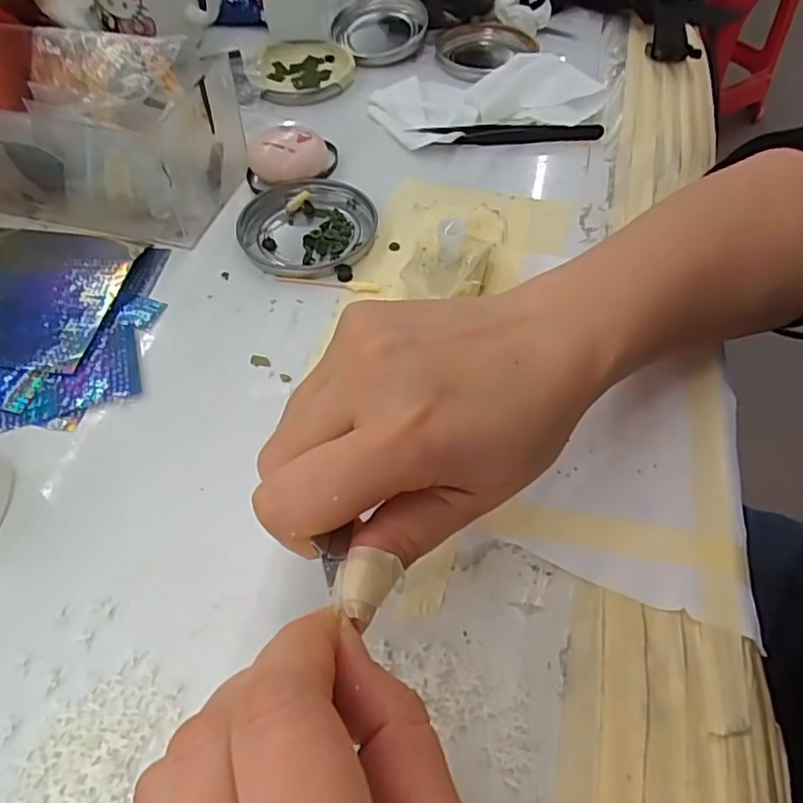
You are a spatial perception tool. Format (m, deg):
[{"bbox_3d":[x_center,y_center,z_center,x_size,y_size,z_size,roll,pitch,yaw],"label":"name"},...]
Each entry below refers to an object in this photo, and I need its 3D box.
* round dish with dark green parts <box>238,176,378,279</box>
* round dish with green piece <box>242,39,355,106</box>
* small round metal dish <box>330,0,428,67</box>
[{"bbox_3d":[-0.056,-0.102,0.345,0.076,0.010,0.075,0,54,0],"label":"round dish with dark green parts"},{"bbox_3d":[-0.078,-0.254,0.450,0.078,0.012,0.081,0,54,0],"label":"round dish with green piece"},{"bbox_3d":[-0.018,-0.304,0.477,0.075,0.023,0.088,-3,54,-2],"label":"small round metal dish"}]

